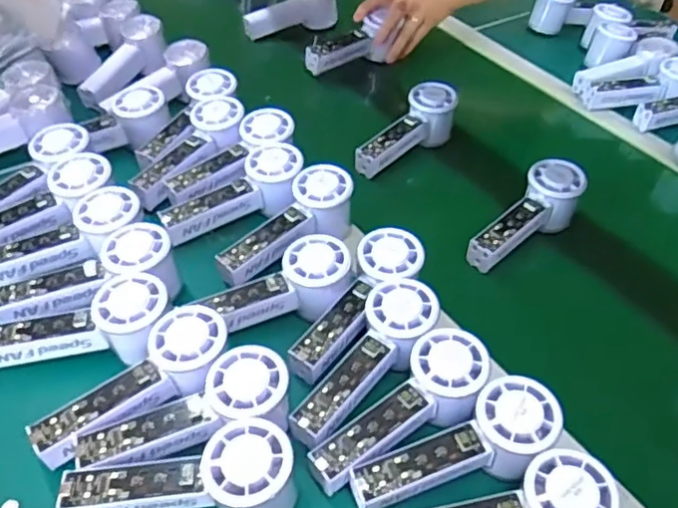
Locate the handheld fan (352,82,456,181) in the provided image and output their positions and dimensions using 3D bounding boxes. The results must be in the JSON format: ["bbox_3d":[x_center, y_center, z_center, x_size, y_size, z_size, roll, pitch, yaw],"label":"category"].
[{"bbox_3d":[0.082,-0.142,0.719,0.052,0.064,0.144,29,50,23],"label":"handheld fan"}]

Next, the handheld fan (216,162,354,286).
[{"bbox_3d":[-0.046,-0.022,0.586,0.058,0.049,0.152,36,66,28],"label":"handheld fan"}]

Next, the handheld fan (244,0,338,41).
[{"bbox_3d":[-0.072,-0.374,0.936,0.146,0.064,0.049,-25,52,-25],"label":"handheld fan"}]

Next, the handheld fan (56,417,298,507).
[{"bbox_3d":[-0.104,0.150,0.409,0.147,0.065,0.052,2,45,-1],"label":"handheld fan"}]

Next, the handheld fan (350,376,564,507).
[{"bbox_3d":[0.084,0.140,0.431,0.152,0.041,0.058,-23,50,-6],"label":"handheld fan"}]

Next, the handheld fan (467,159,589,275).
[{"bbox_3d":[0.192,-0.037,0.620,0.054,0.059,0.145,33,52,26],"label":"handheld fan"}]

